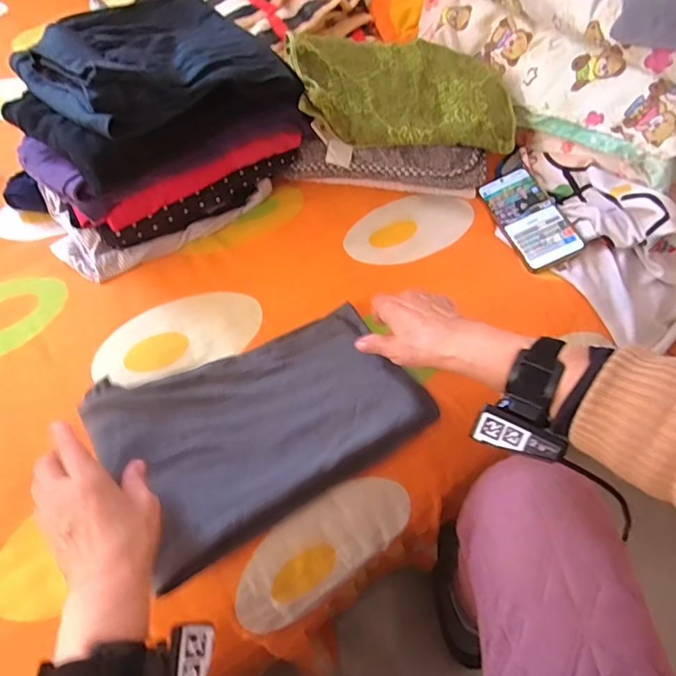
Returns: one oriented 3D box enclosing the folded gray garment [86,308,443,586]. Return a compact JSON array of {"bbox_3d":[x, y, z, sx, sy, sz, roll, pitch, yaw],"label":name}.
[{"bbox_3d":[-0.073,0.075,0.493,0.301,0.041,0.191,-27,63,-20],"label":"folded gray garment"}]

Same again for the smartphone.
[{"bbox_3d":[0.262,-0.168,0.674,0.080,0.009,0.167,-24,59,7],"label":"smartphone"}]

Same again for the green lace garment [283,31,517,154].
[{"bbox_3d":[0.090,-0.339,0.674,0.311,0.070,0.172,2,58,2],"label":"green lace garment"}]

